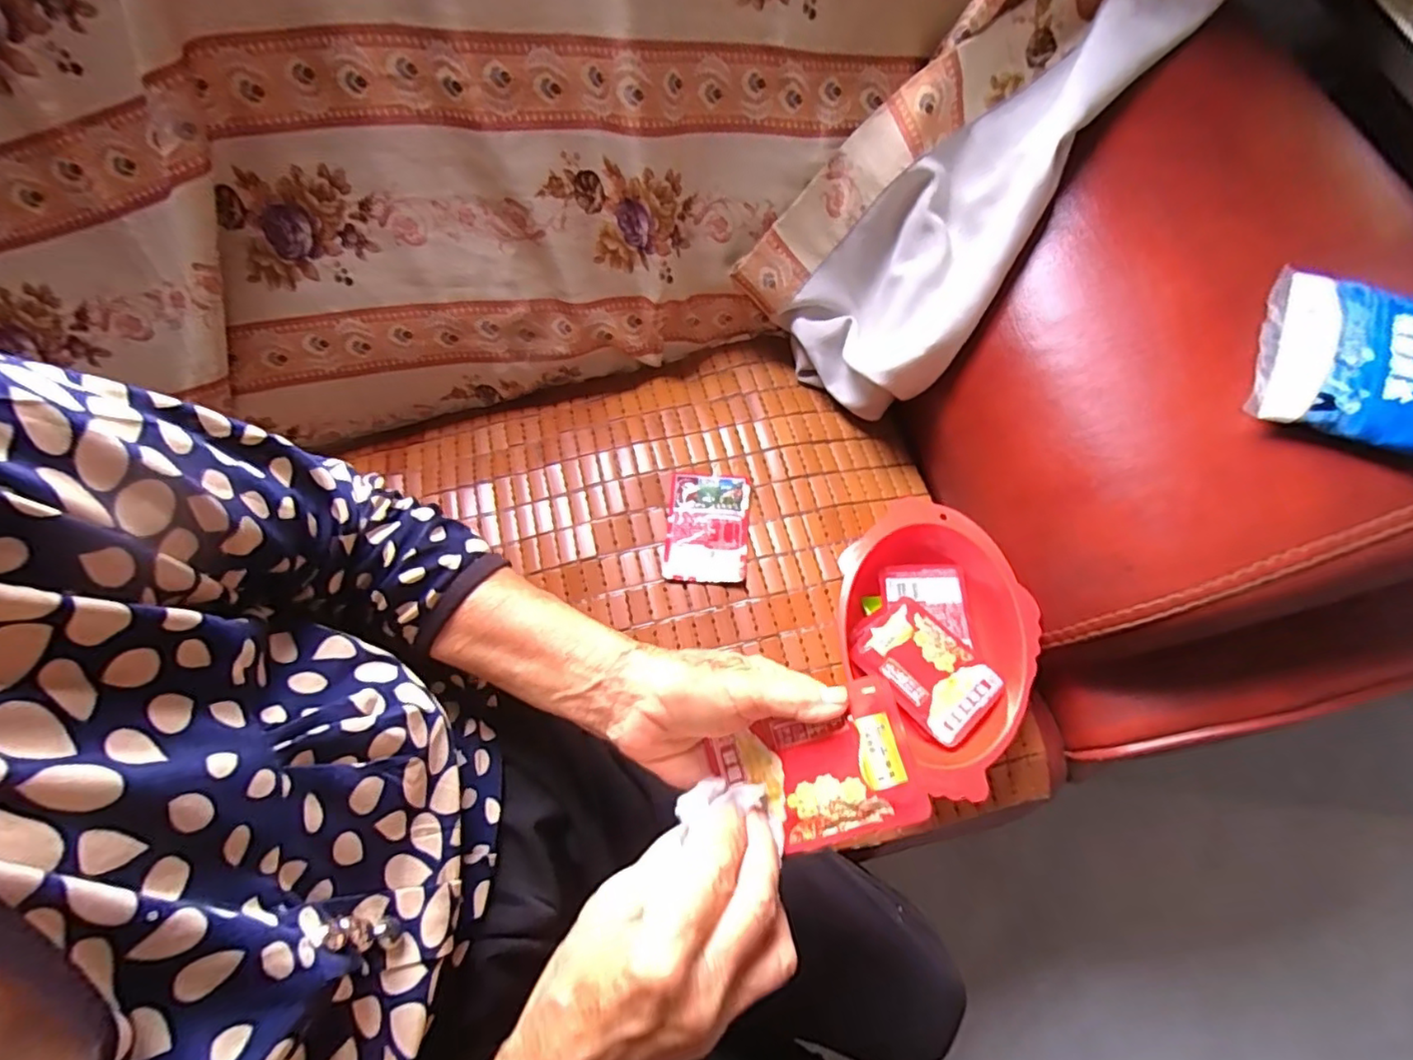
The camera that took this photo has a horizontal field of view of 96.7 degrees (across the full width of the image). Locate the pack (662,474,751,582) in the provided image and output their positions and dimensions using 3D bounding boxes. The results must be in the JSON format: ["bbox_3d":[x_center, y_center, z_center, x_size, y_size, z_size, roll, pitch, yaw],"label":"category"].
[{"bbox_3d":[0.001,-0.003,0.556,0.070,0.008,0.100,3,71,3],"label":"pack"}]

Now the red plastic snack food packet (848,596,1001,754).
[{"bbox_3d":[0.169,0.106,0.487,0.070,0.015,0.107,-41,75,-11],"label":"red plastic snack food packet"}]

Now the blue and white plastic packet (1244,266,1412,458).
[{"bbox_3d":[0.443,-0.100,0.397,0.157,0.021,0.113,24,73,10],"label":"blue and white plastic packet"}]

